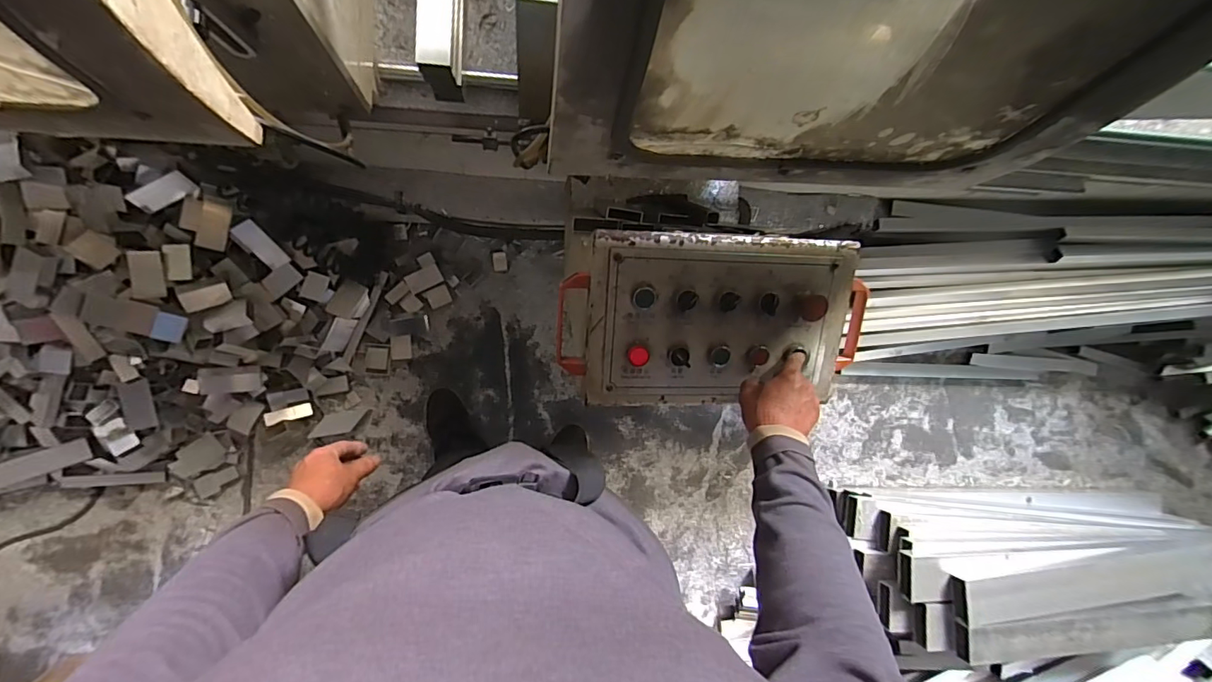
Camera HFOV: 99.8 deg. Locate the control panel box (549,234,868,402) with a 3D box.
[{"bbox_3d":[0.150,-0.027,0.678,0.423,0.077,0.229,1,107,-8],"label":"control panel box"}]

